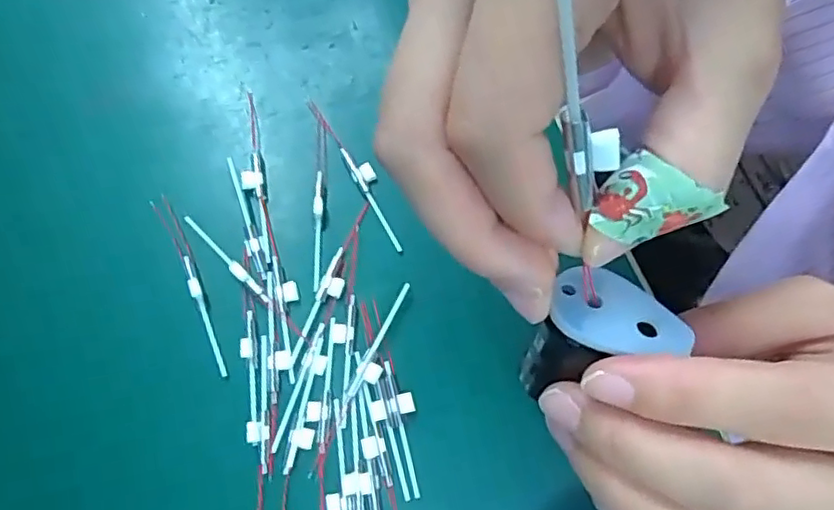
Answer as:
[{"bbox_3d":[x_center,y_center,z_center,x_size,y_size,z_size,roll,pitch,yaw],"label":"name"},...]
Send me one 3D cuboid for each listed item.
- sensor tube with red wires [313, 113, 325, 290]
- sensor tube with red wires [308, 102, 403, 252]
[{"bbox_3d":[-0.048,-0.028,0.298,0.005,0.006,0.089,-2,74,-2],"label":"sensor tube with red wires"},{"bbox_3d":[-0.028,-0.043,0.303,0.010,0.004,0.090,-30,77,-9],"label":"sensor tube with red wires"}]

